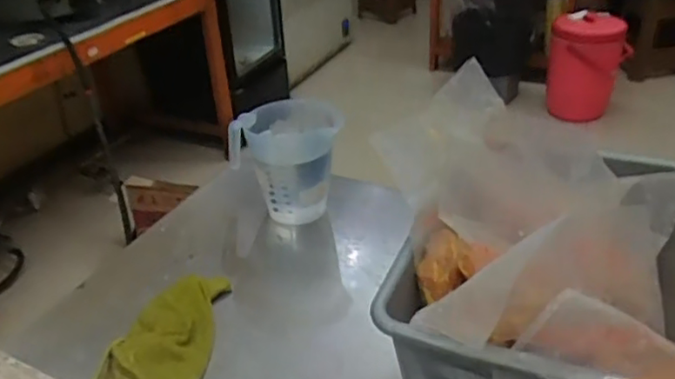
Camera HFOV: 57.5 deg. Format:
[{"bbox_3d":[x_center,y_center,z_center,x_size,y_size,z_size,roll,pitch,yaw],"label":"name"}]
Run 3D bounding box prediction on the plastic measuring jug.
[{"bbox_3d":[-0.095,-0.041,1.067,0.180,0.183,0.135,-7,32,-5],"label":"plastic measuring jug"}]

